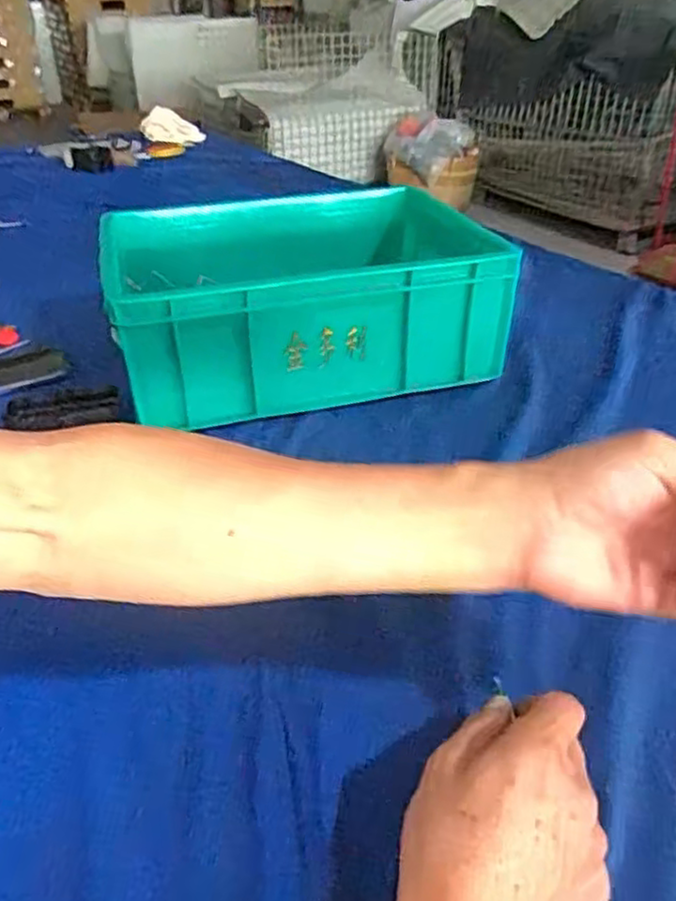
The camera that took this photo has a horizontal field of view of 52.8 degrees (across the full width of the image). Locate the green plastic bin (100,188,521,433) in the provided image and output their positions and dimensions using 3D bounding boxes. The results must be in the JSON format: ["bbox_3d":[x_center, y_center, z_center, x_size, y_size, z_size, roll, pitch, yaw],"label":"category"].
[{"bbox_3d":[-0.038,-0.188,0.788,0.401,0.135,0.320,-10,35,-12],"label":"green plastic bin"}]

